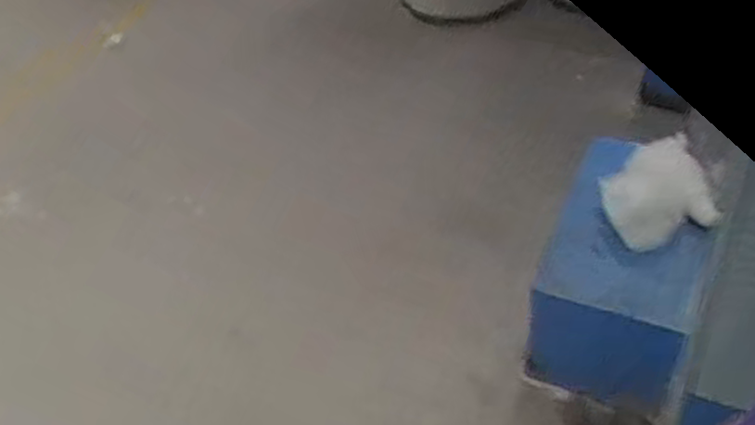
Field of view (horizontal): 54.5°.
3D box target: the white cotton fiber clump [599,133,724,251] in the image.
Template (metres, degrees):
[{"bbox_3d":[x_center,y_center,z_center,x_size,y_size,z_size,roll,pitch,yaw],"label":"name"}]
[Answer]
[{"bbox_3d":[0.558,-0.034,1.480,0.225,0.138,0.164,-26,46,-17],"label":"white cotton fiber clump"}]

